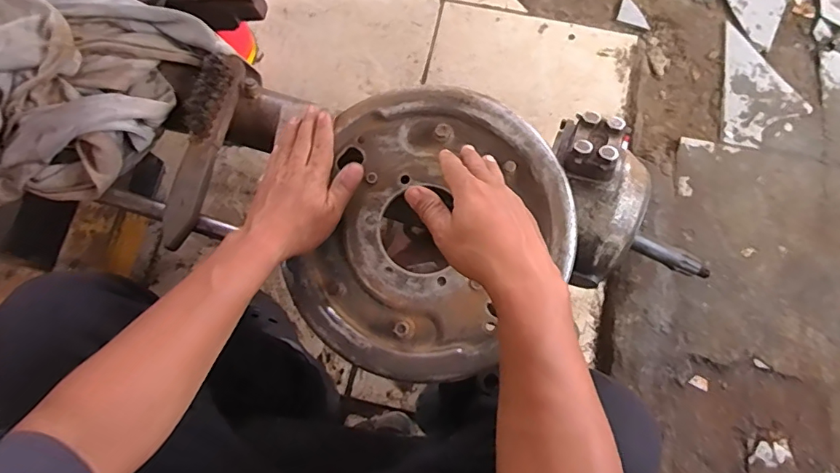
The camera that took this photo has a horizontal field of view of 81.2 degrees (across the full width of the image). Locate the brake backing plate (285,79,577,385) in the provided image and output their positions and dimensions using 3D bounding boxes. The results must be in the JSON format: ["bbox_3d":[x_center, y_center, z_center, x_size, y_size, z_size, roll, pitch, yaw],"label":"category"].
[{"bbox_3d":[0.017,-0.004,0.501,0.256,0.042,0.291,17,79,5],"label":"brake backing plate"}]

